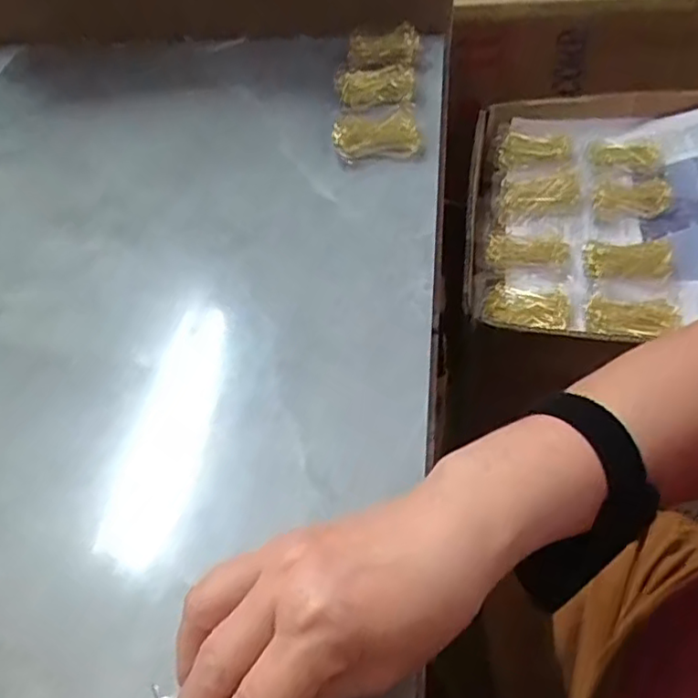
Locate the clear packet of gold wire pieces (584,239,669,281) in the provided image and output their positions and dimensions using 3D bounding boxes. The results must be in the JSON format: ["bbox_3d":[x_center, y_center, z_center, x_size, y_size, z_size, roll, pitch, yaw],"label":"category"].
[{"bbox_3d":[0.240,-0.079,0.534,0.070,0.009,0.045,0,50,6],"label":"clear packet of gold wire pieces"}]

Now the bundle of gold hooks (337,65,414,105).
[{"bbox_3d":[0.026,-0.244,0.567,0.069,0.020,0.047,10,52,14],"label":"bundle of gold hooks"}]

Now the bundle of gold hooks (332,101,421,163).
[{"bbox_3d":[0.022,-0.175,0.506,0.068,0.026,0.038,-8,50,-1],"label":"bundle of gold hooks"}]

